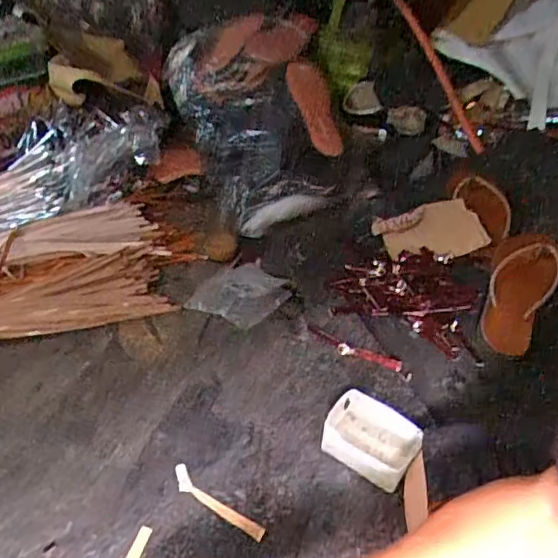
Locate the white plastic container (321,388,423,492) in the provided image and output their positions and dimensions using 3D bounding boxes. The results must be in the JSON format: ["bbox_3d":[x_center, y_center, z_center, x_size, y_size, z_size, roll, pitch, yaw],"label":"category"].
[{"bbox_3d":[0.109,0.184,0.651,0.104,0.056,0.072,24,46,27],"label":"white plastic container"}]

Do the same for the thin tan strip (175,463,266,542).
[{"bbox_3d":[-0.070,0.246,0.624,0.124,0.013,0.021,25,47,28],"label":"thin tan strip"}]

